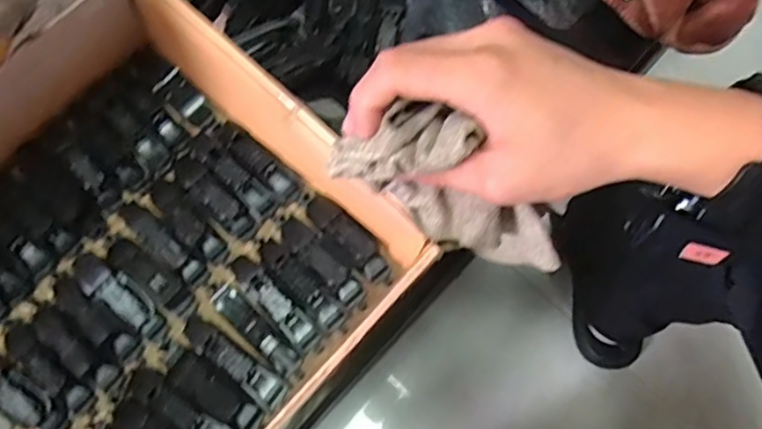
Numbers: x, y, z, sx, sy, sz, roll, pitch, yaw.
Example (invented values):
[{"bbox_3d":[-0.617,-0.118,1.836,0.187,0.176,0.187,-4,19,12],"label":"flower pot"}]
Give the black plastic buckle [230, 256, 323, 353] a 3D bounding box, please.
[{"bbox_3d":[-0.067,0.056,0.390,0.076,0.018,0.016,43,77,12],"label":"black plastic buckle"}]

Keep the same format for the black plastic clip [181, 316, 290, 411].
[{"bbox_3d":[-0.093,0.090,0.382,0.077,0.027,0.019,35,76,10],"label":"black plastic clip"}]

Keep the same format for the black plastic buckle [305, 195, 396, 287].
[{"bbox_3d":[-0.021,0.015,0.407,0.076,0.021,0.020,43,77,12],"label":"black plastic buckle"}]

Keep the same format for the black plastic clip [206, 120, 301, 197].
[{"bbox_3d":[-0.090,-0.042,0.425,0.079,0.018,0.019,40,76,11],"label":"black plastic clip"}]

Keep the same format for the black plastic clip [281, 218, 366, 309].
[{"bbox_3d":[-0.039,0.030,0.402,0.019,0.022,0.077,-42,77,-12],"label":"black plastic clip"}]

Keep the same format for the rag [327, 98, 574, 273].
[{"bbox_3d":[0.043,-0.008,0.319,0.130,0.073,0.038,37,71,-34],"label":"rag"}]

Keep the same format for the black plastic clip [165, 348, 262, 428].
[{"bbox_3d":[-0.100,0.108,0.372,0.060,0.011,0.024,40,76,-6],"label":"black plastic clip"}]

